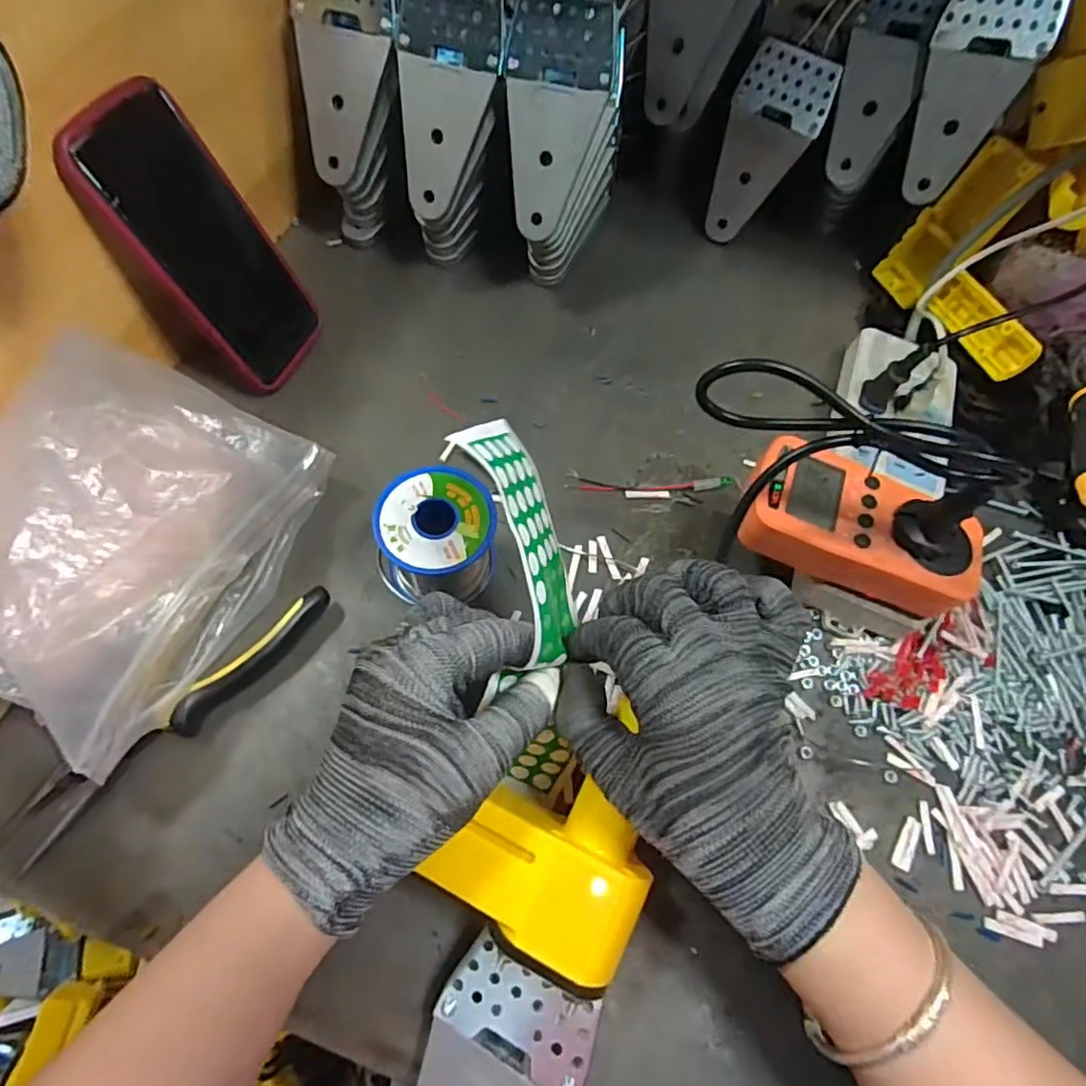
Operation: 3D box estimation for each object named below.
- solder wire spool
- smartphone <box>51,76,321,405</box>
[{"bbox_3d":[-0.064,0.001,0.369,0.057,0.063,0.059,2,64,-3],"label":"solder wire spool"},{"bbox_3d":[-0.206,-0.175,0.387,0.014,0.169,0.092,15,63,27],"label":"smartphone"}]

